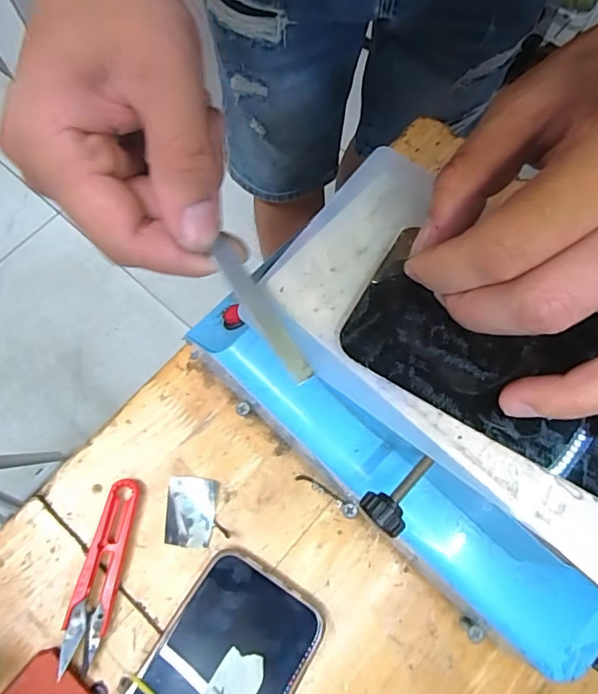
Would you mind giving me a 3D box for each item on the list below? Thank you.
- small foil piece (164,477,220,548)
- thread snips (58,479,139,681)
[{"bbox_3d":[-0.066,0.099,0.301,0.030,0.005,0.040,4,79,3],"label":"small foil piece"},{"bbox_3d":[-0.111,0.127,0.283,0.023,0.007,0.099,12,71,5],"label":"thread snips"}]

